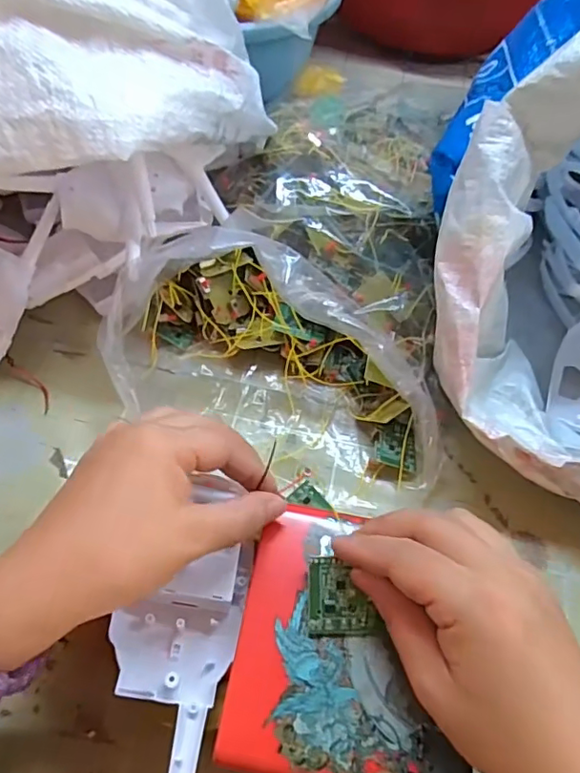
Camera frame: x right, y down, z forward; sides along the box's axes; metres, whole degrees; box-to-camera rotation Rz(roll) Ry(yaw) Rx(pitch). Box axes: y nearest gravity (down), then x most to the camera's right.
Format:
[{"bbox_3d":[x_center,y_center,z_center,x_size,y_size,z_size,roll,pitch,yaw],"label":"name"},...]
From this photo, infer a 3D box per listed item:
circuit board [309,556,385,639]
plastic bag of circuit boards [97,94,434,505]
[{"bbox_3d":[0.025,0.098,0.252,0.033,0.004,0.035,0,77,-5],"label":"circuit board"},{"bbox_3d":[0.042,-0.104,0.444,0.243,0.110,0.371,22,57,9],"label":"plastic bag of circuit boards"}]

